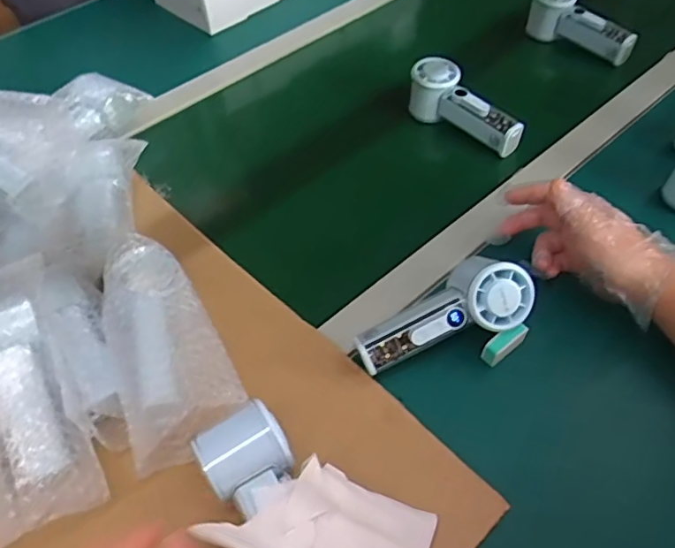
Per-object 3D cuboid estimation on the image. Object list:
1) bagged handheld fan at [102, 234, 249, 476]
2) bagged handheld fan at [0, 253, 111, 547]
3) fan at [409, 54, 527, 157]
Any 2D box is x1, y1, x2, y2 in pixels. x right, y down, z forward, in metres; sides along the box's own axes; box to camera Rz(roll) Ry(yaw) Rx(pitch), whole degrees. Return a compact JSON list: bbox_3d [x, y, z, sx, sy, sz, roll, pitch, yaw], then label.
[{"bbox_3d":[-0.141,0.055,0.474,0.087,0.062,0.182,-20,52,-12],"label":"bagged handheld fan"},{"bbox_3d":[-0.239,0.077,0.421,0.071,0.066,0.215,-22,68,-13],"label":"bagged handheld fan"},{"bbox_3d":[0.153,-0.196,0.702,0.155,0.063,0.049,42,64,18],"label":"fan"}]

